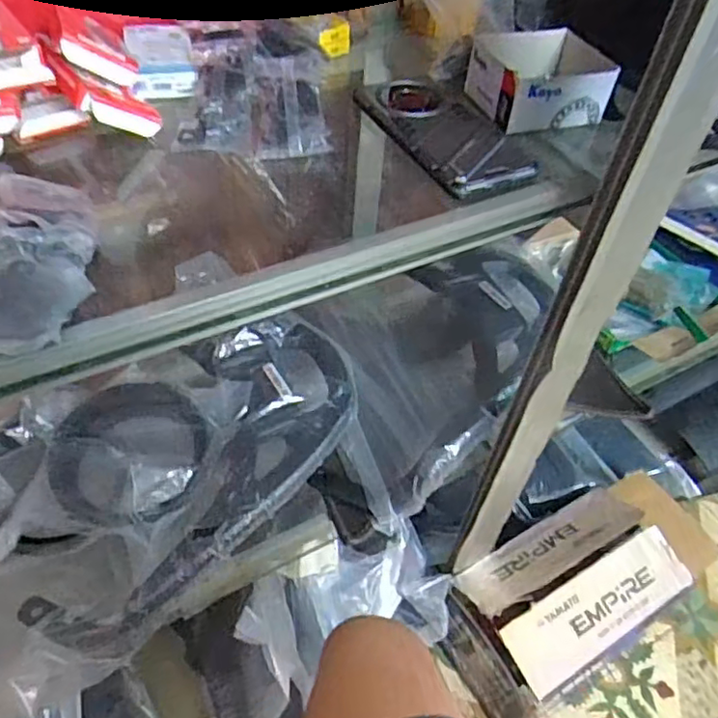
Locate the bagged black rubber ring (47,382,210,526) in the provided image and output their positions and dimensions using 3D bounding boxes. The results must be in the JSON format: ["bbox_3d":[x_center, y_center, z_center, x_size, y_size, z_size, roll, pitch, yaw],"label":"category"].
[{"bbox_3d":[-0.236,0.096,0.630,0.168,0.052,0.149,31,52,23],"label":"bagged black rubber ring"}]

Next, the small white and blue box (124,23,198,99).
[{"bbox_3d":[-0.172,-0.263,0.534,0.052,0.019,0.105,-10,49,-13],"label":"small white and blue box"}]

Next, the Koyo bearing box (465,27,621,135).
[{"bbox_3d":[0.160,-0.243,0.532,0.115,0.049,0.085,-12,49,-15],"label":"Koyo bearing box"}]

